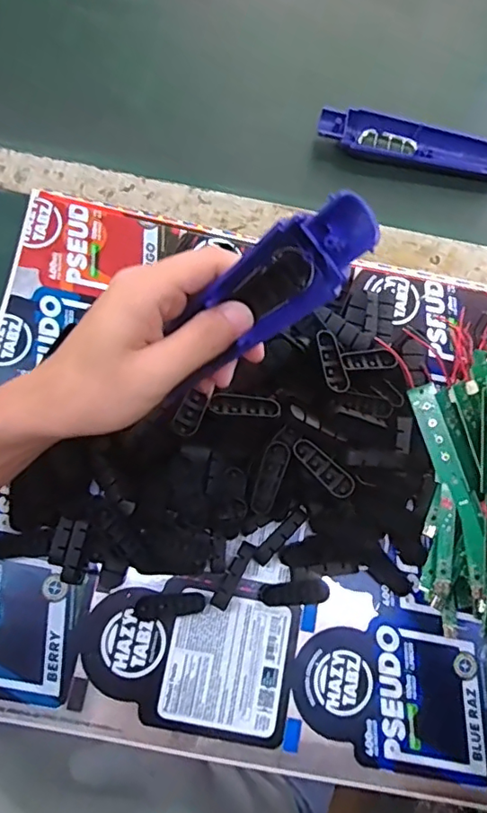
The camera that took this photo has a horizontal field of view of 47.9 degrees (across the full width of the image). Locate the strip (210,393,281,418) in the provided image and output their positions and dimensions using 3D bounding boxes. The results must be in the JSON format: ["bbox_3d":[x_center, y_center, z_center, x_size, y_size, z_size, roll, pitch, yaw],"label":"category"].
[{"bbox_3d":[0.002,-0.001,0.373,0.046,0.005,0.015,4,78,-4],"label":"strip"}]

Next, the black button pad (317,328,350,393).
[{"bbox_3d":[0.062,-0.032,0.386,0.016,0.005,0.048,-13,72,-8],"label":"black button pad"}]

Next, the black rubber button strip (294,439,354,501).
[{"bbox_3d":[0.053,0.041,0.367,0.048,0.004,0.017,42,71,14],"label":"black rubber button strip"}]

